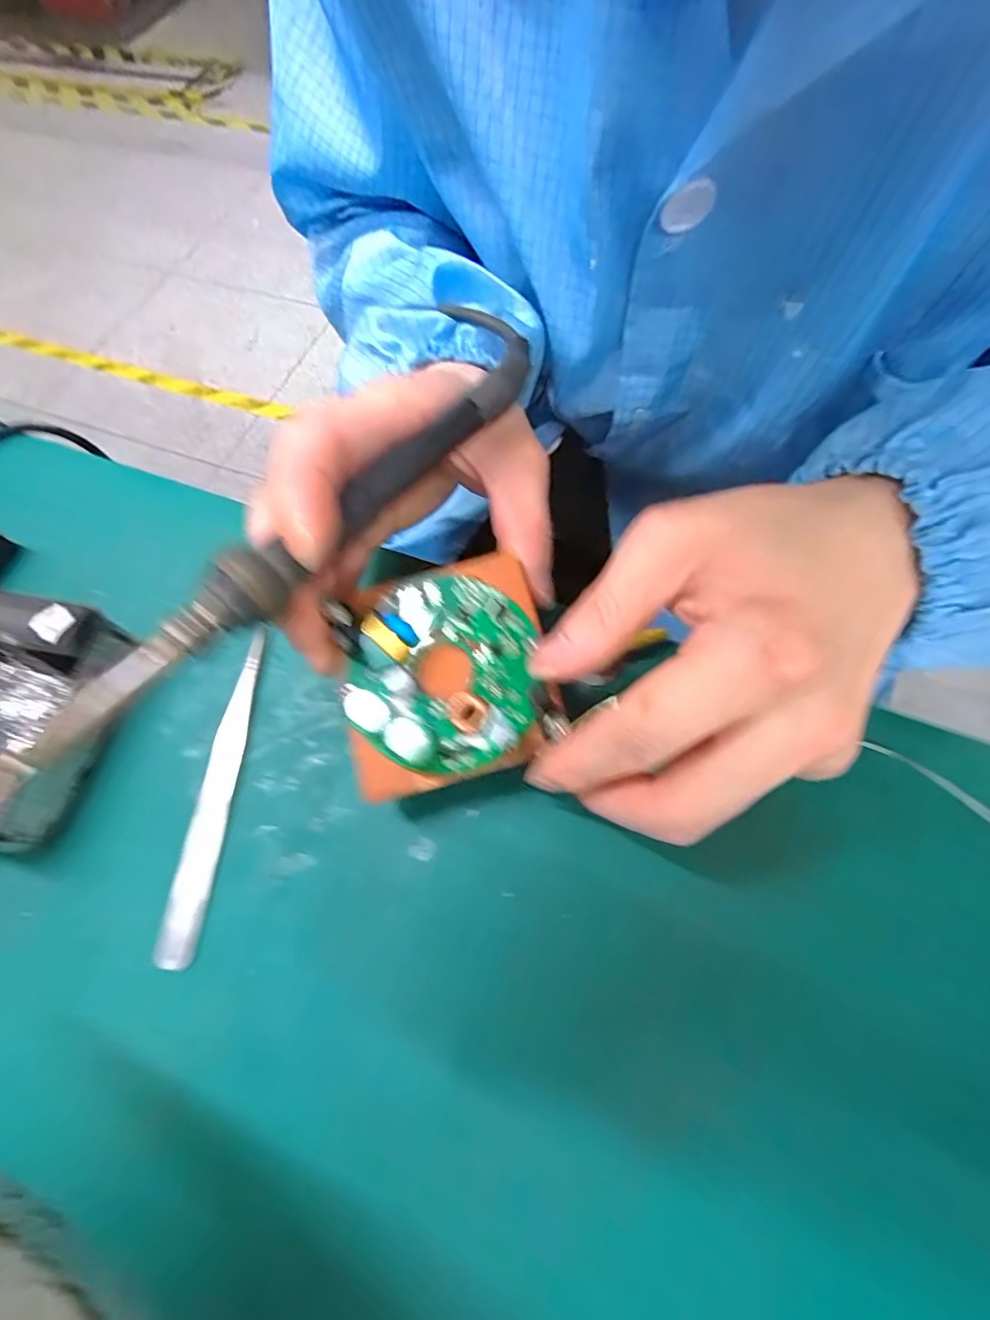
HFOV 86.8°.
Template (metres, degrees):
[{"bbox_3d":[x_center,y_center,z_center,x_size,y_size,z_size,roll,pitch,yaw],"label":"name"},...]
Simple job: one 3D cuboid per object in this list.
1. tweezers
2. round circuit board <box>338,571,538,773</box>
[{"bbox_3d":[-0.107,0.047,0.203,0.012,0.004,0.125,4,67,4],"label":"tweezers"},{"bbox_3d":[-0.018,0.003,0.172,0.059,0.022,0.063,-1,66,2],"label":"round circuit board"}]

